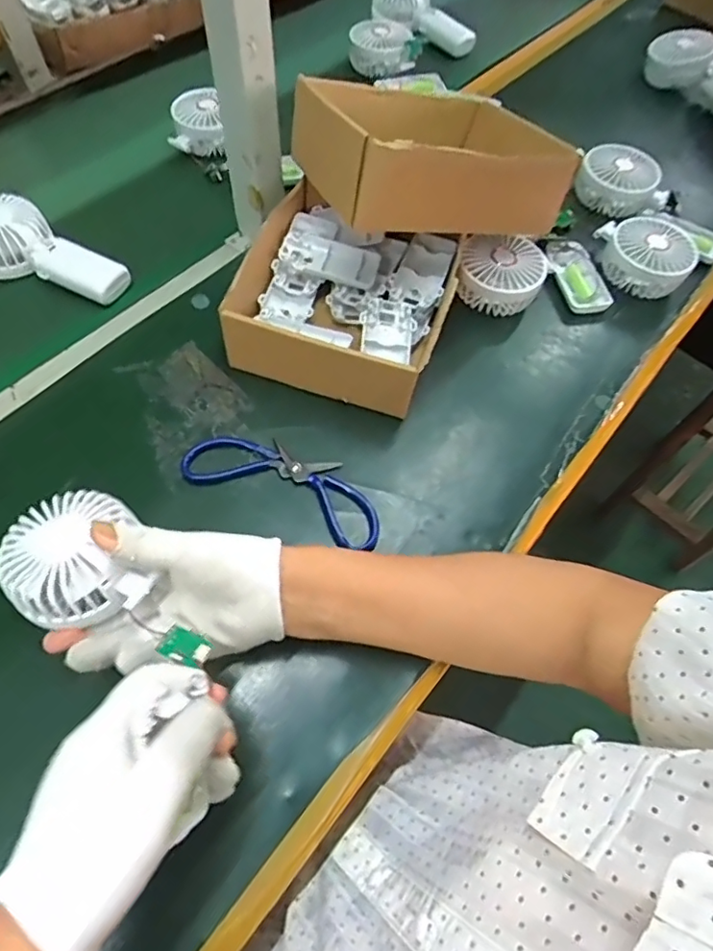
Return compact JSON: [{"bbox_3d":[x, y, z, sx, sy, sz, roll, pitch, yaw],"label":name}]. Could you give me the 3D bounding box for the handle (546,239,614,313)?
[{"bbox_3d":[0.244,-0.218,0.609,0.054,0.025,0.088,-9,61,-7],"label":"handle"}]

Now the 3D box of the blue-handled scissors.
[{"bbox_3d":[-0.056,0.005,0.466,0.169,0.023,0.065,21,62,10],"label":"blue-handled scissors"}]

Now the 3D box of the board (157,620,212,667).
[{"bbox_3d":[-0.102,0.101,0.334,0.027,0.006,0.017,18,59,8],"label":"board"}]

